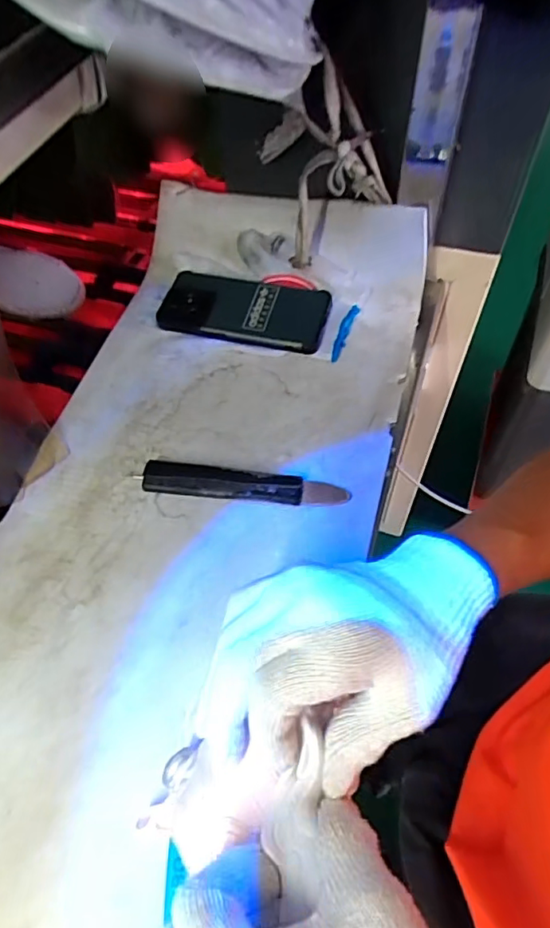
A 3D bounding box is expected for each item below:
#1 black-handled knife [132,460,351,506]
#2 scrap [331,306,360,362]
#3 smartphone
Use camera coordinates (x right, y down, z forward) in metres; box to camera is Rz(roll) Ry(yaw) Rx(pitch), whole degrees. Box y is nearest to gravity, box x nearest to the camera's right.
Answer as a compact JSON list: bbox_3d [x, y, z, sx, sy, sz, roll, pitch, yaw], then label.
[{"bbox_3d":[-0.027,0.016,0.446,0.168,0.013,0.030,5,58,7],"label":"black-handled knife"},{"bbox_3d":[0.067,-0.128,0.532,0.011,0.012,0.072,17,60,14],"label":"scrap"},{"bbox_3d":[-0.030,-0.156,0.542,0.163,0.010,0.085,10,63,9],"label":"smartphone"}]

